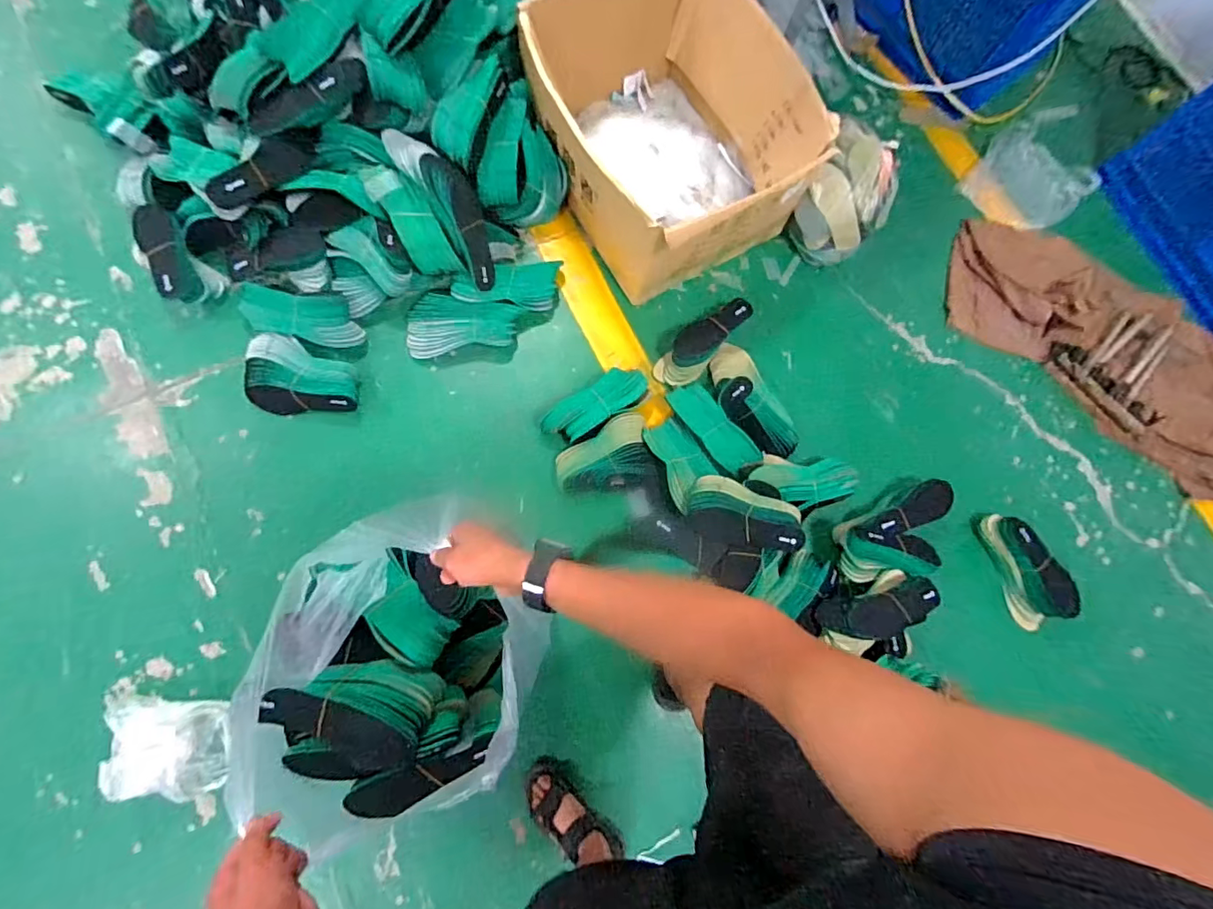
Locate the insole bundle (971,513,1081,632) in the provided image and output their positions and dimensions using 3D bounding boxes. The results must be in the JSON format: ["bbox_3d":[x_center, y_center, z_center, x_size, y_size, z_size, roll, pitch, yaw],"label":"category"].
[{"bbox_3d":[1.070,0.292,1.306,0.136,0.077,0.313,-23,79,-10],"label":"insole bundle"}]

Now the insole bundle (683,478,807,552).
[{"bbox_3d":[0.328,0.142,1.209,0.256,0.069,0.142,15,75,-1],"label":"insole bundle"}]

